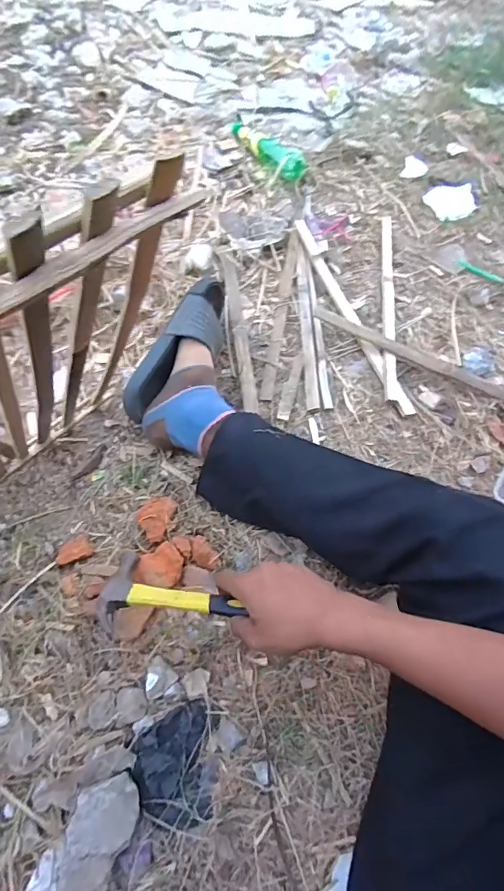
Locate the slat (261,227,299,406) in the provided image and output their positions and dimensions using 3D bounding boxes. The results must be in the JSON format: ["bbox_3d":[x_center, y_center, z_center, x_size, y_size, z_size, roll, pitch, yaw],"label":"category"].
[{"bbox_3d":[0.056,-0.250,0.804,0.021,0.018,0.425,9,62,2],"label":"slat"}]

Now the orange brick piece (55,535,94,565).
[{"bbox_3d":[-0.230,0.134,0.577,0.046,0.012,0.032,-14,63,-10],"label":"orange brick piece"}]

